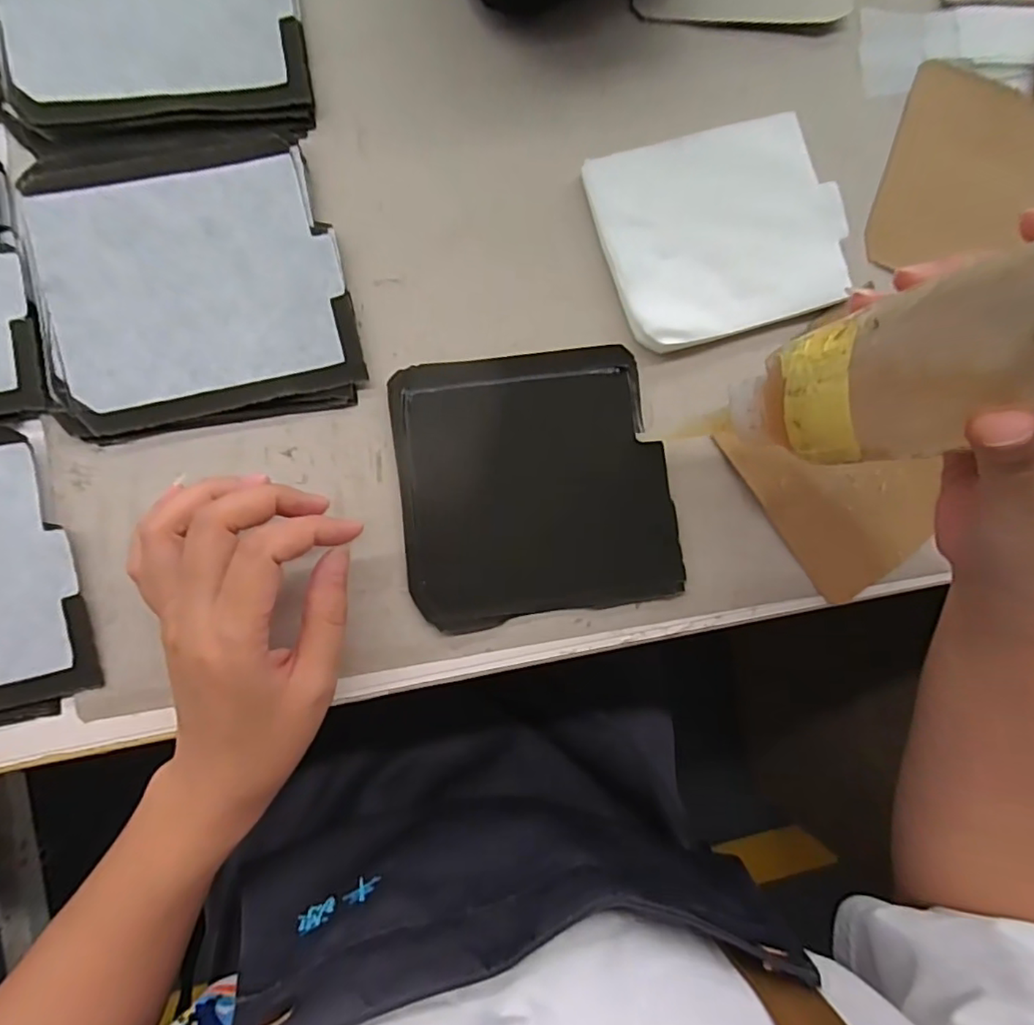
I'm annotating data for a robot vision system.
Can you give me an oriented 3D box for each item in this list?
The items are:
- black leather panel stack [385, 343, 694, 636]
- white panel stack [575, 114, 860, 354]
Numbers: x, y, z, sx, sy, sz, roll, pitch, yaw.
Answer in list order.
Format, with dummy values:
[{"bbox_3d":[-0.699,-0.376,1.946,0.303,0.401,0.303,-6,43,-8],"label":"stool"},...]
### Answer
[{"bbox_3d":[0.010,-0.015,0.305,0.137,0.005,0.135,-9,89,-8],"label":"black leather panel stack"},{"bbox_3d":[0.112,-0.151,0.317,0.130,0.017,0.108,-16,90,-8],"label":"white panel stack"}]

